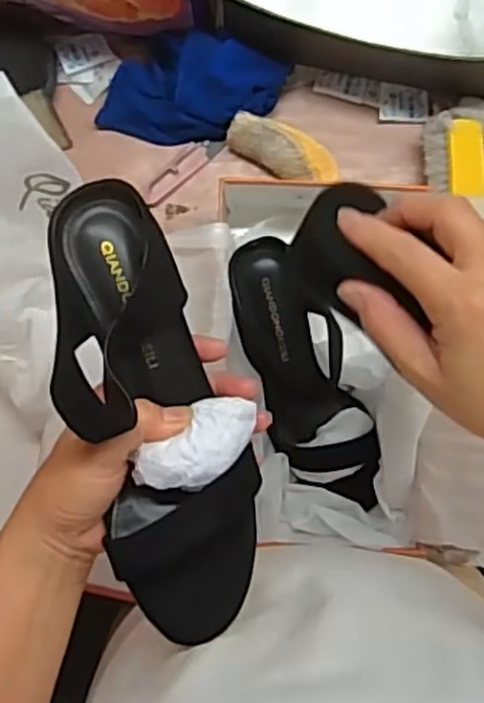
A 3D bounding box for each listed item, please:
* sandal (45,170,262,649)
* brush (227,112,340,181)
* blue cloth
[{"bbox_3d":[-0.047,0.029,0.388,0.079,0.059,0.237,-15,89,1],"label":"sandal"},{"bbox_3d":[0.037,-0.176,0.657,0.098,0.040,0.040,12,89,1],"label":"brush"},{"bbox_3d":[-0.052,-0.230,0.652,0.137,0.061,0.092,16,89,1],"label":"blue cloth"}]

